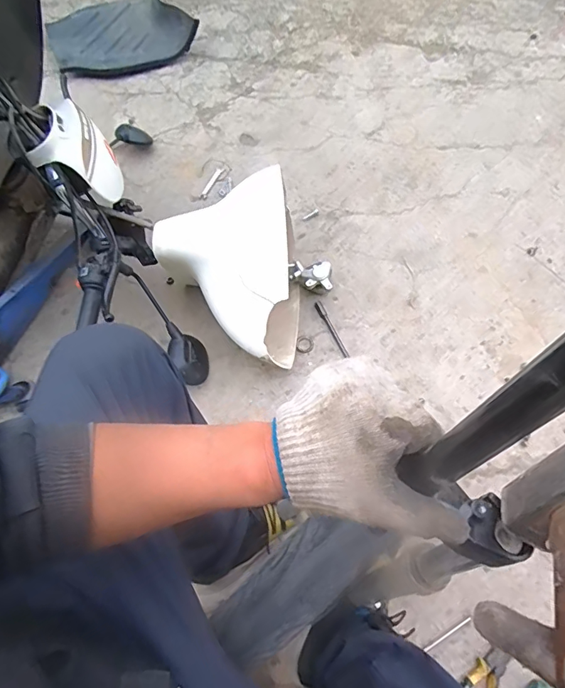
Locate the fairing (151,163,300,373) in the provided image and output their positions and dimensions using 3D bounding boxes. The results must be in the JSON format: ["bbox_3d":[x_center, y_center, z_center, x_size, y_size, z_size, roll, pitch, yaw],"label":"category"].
[{"bbox_3d":[-0.099,-0.135,0.898,0.261,0.139,0.358,-12,67,-5],"label":"fairing"}]

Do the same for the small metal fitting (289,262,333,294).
[{"bbox_3d":[0.065,-0.149,1.057,0.095,0.054,0.078,-2,67,0],"label":"small metal fitting"}]

